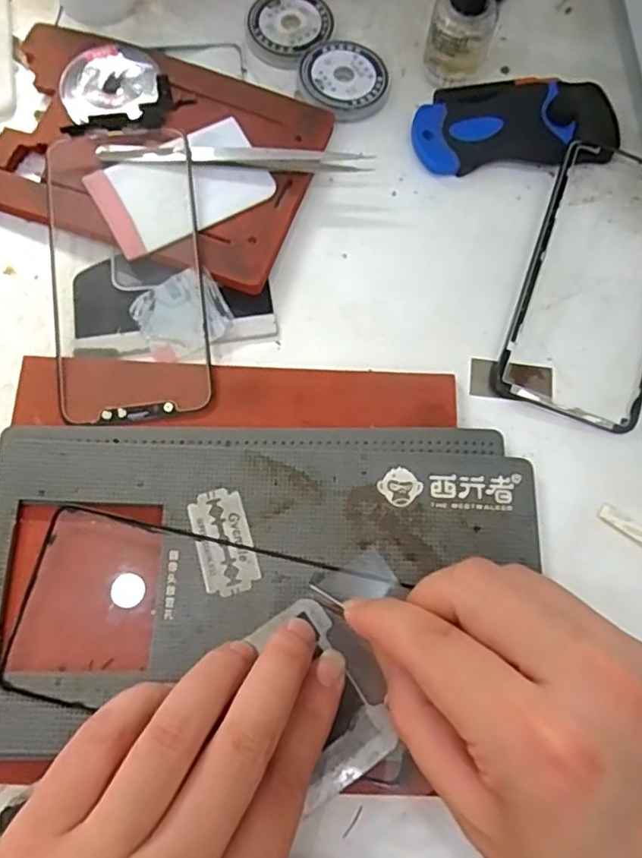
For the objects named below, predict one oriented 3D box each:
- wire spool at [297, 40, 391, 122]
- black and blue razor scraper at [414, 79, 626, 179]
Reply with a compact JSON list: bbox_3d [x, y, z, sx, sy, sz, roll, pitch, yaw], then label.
[{"bbox_3d":[0.013,-0.184,0.322,0.047,0.008,0.045,0,75,-2],"label":"wire spool"},{"bbox_3d":[0.100,-0.156,0.313,0.101,0.015,0.054,2,75,-1],"label":"black and blue razor scraper"}]

